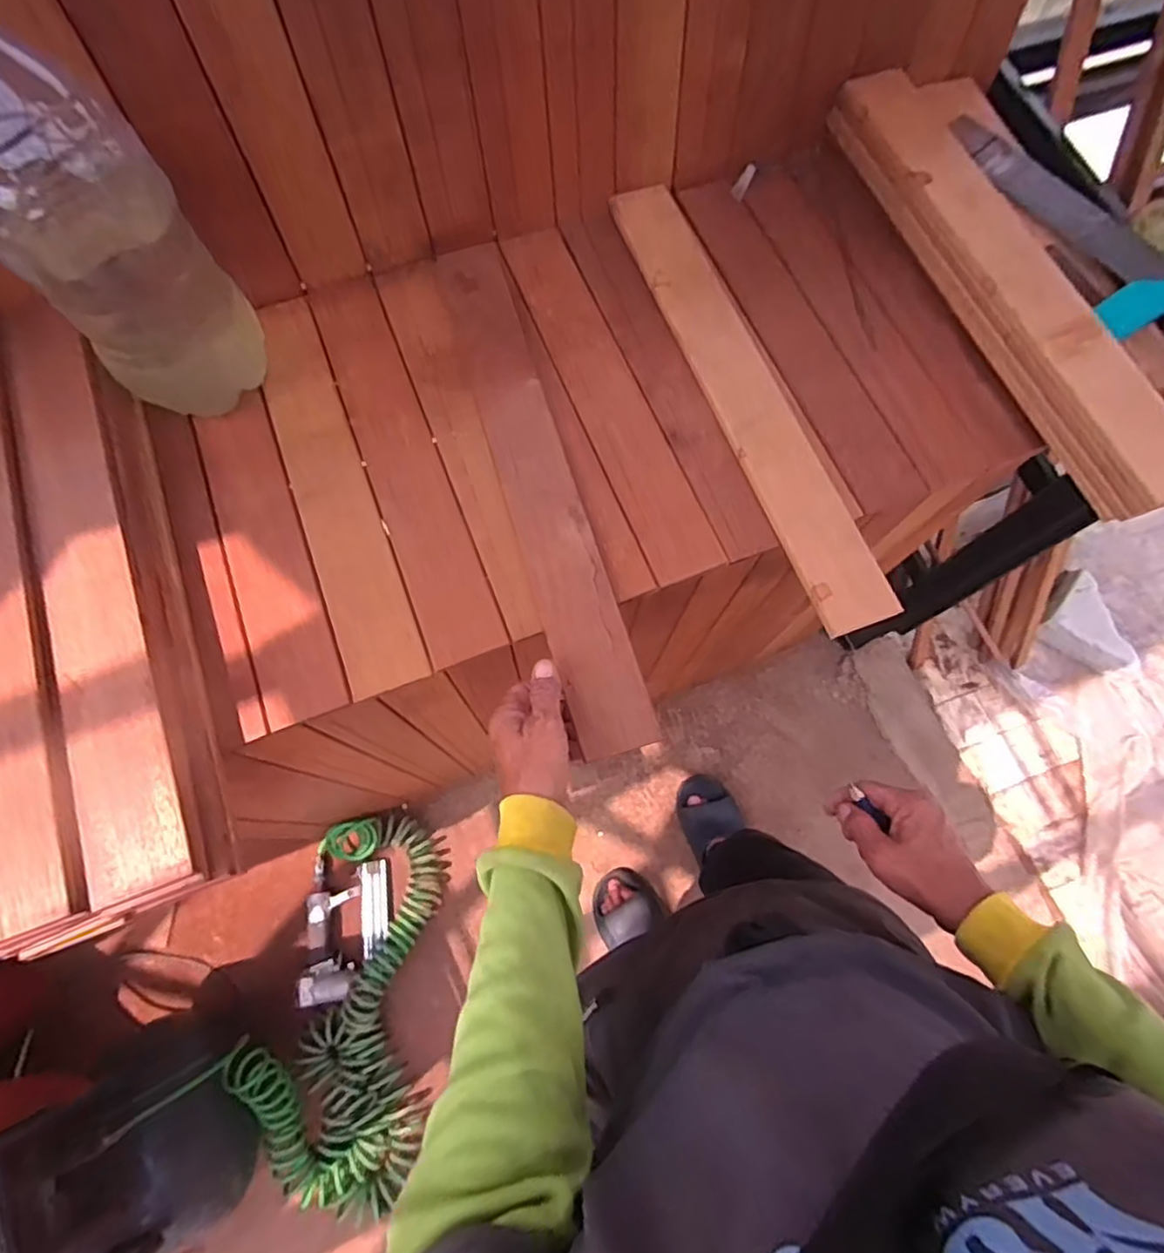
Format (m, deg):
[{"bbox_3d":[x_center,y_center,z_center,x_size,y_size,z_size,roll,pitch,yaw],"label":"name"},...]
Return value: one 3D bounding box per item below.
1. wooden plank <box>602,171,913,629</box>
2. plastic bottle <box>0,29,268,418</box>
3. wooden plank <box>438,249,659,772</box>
[{"bbox_3d":[0.154,-0.232,0.619,0.075,0.013,0.509,-19,74,-8],"label":"wooden plank"},{"bbox_3d":[-0.340,-0.270,0.468,0.104,0.306,0.090,6,72,0],"label":"plastic bottle"},{"bbox_3d":[-0.042,-0.143,0.580,0.066,0.014,0.522,-16,72,-7],"label":"wooden plank"}]

